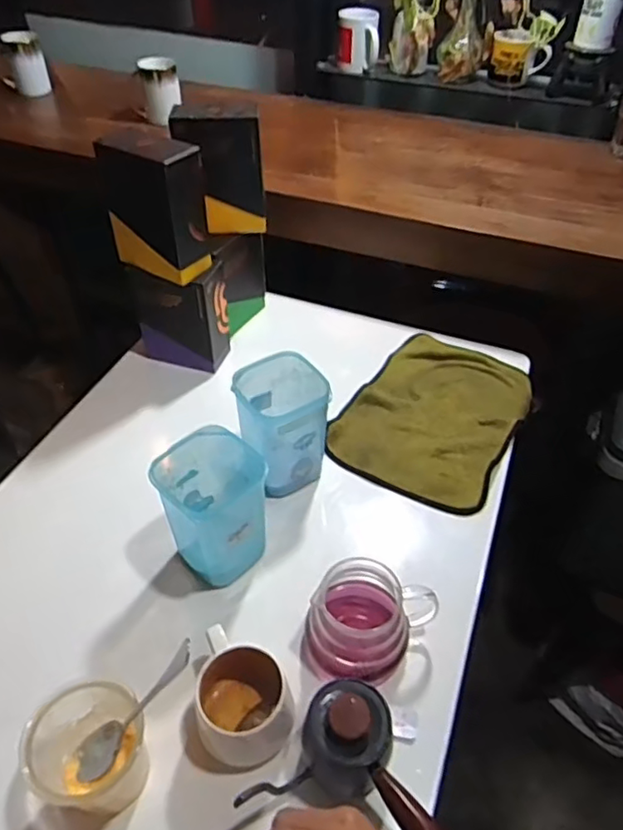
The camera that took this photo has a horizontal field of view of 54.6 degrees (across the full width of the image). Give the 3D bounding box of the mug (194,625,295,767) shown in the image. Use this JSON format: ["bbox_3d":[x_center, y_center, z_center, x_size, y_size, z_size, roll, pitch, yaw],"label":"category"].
[{"bbox_3d":[-0.068,0.253,0.550,0.077,0.080,0.099,-23,48,-23],"label":"mug"}]

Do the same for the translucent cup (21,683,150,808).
[{"bbox_3d":[-0.185,0.280,0.504,0.080,0.105,0.085,26,49,24],"label":"translucent cup"}]

